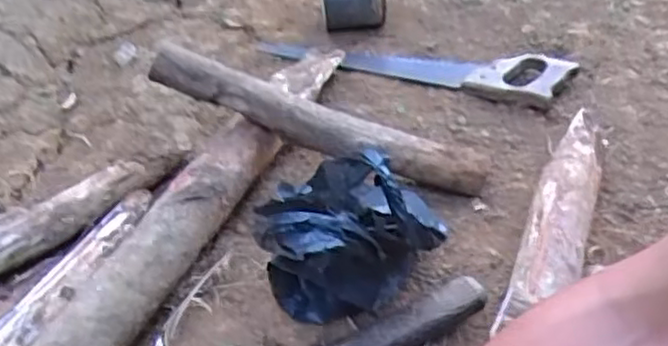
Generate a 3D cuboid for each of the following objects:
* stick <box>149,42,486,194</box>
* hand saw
[{"bbox_3d":[-0.017,-0.061,0.775,0.379,0.050,0.059,20,44,4],"label":"stick"},{"bbox_3d":[0.098,-0.148,0.939,0.420,0.029,0.098,9,42,12],"label":"hand saw"}]

